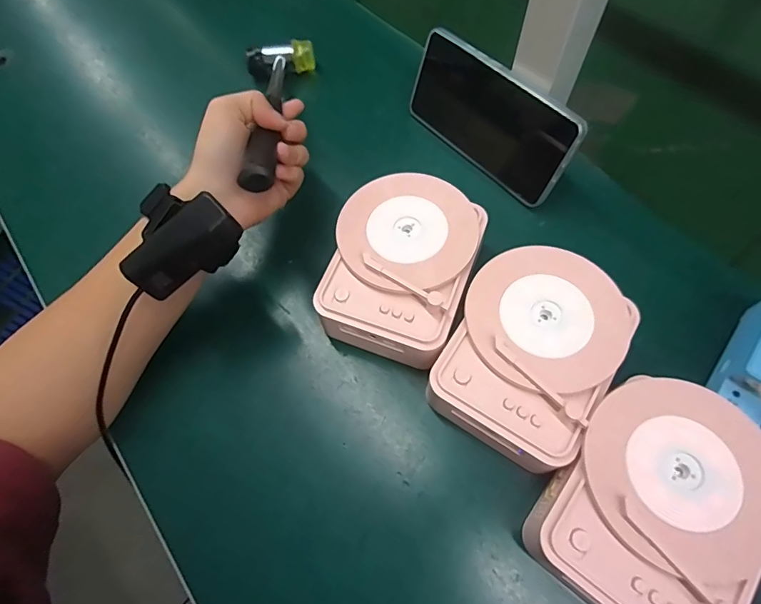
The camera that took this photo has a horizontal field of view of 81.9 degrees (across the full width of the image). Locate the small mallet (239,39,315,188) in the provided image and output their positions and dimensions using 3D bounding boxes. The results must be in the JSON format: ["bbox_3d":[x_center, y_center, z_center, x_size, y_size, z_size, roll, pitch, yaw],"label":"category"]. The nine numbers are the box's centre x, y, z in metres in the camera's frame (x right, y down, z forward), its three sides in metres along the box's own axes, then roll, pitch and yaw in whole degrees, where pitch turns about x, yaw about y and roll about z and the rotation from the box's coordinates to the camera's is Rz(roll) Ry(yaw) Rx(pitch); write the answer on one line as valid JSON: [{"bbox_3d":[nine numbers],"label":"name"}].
[{"bbox_3d":[-0.090,-0.170,0.369,0.062,0.026,0.260,-8,43,0],"label":"small mallet"}]

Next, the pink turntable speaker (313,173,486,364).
[{"bbox_3d":[0.016,-0.028,0.327,0.098,0.048,0.131,18,66,12],"label":"pink turntable speaker"}]

